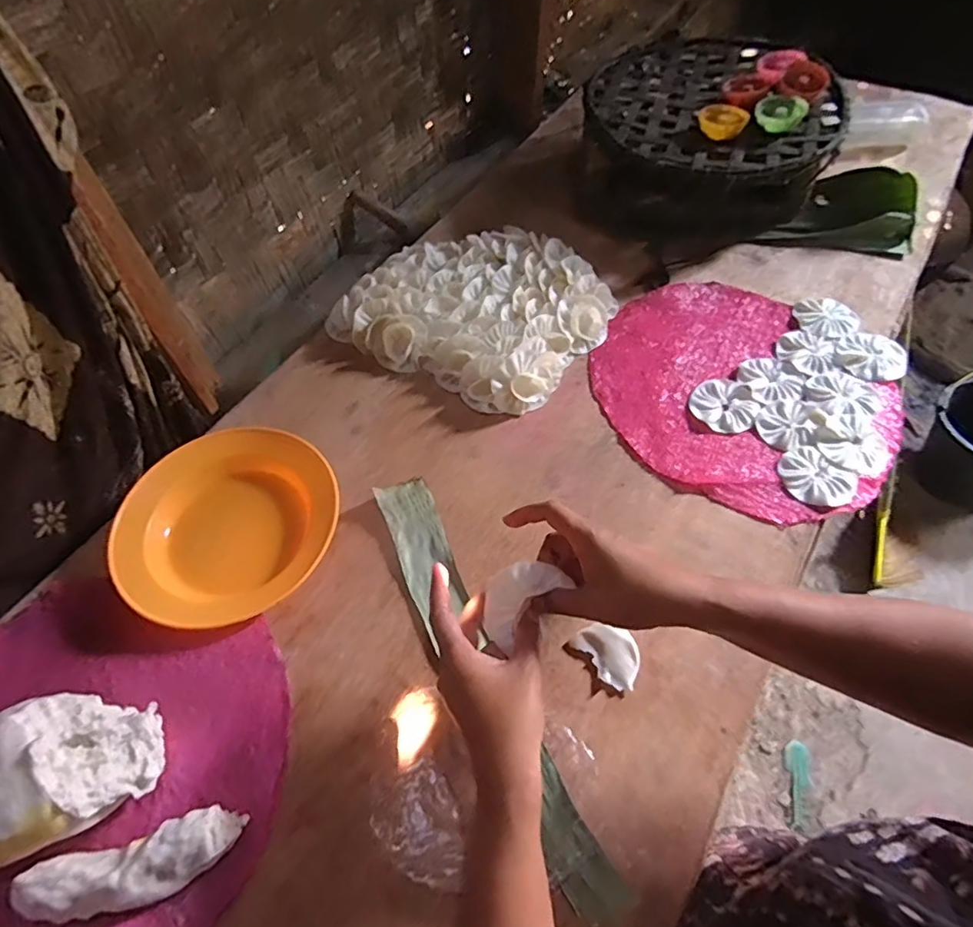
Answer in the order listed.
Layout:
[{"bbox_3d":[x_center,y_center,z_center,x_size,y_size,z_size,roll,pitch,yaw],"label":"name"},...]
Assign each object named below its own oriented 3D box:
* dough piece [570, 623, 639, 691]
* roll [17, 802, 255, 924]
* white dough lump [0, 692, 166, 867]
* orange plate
[{"bbox_3d":[0.114,0.172,0.516,0.044,0.011,0.062,-32,62,-18],"label":"dough piece"},{"bbox_3d":[-0.265,0.302,0.420,0.154,0.040,0.045,-15,58,-9],"label":"roll"},{"bbox_3d":[-0.378,0.251,0.422,0.237,0.088,0.109,-24,60,-14],"label":"white dough lump"},{"bbox_3d":[-0.267,0.059,0.589,0.215,0.036,0.196,0,57,1],"label":"orange plate"}]

